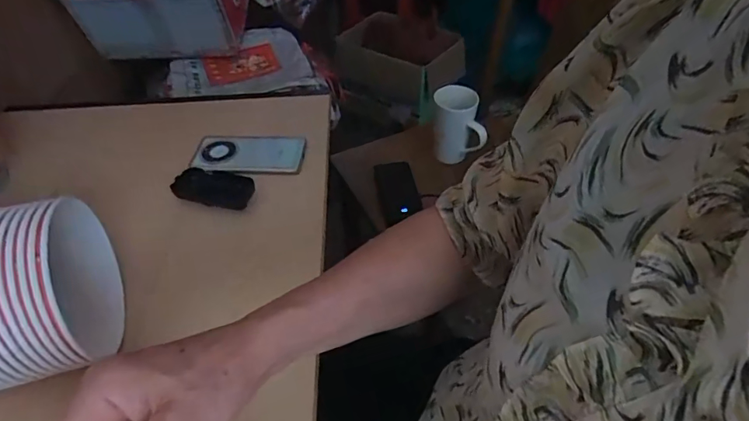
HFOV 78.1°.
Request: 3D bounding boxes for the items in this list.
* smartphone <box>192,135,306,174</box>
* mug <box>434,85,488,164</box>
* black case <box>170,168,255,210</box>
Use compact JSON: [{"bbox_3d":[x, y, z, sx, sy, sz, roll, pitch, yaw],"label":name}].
[{"bbox_3d":[-0.191,-0.086,0.700,0.167,0.013,0.083,1,46,0],"label":"smartphone"},{"bbox_3d":[0.174,-0.178,0.961,0.106,0.139,0.089,0,46,0],"label":"mug"},{"bbox_3d":[-0.224,-0.030,0.644,0.104,0.024,0.057,9,47,9],"label":"black case"}]

